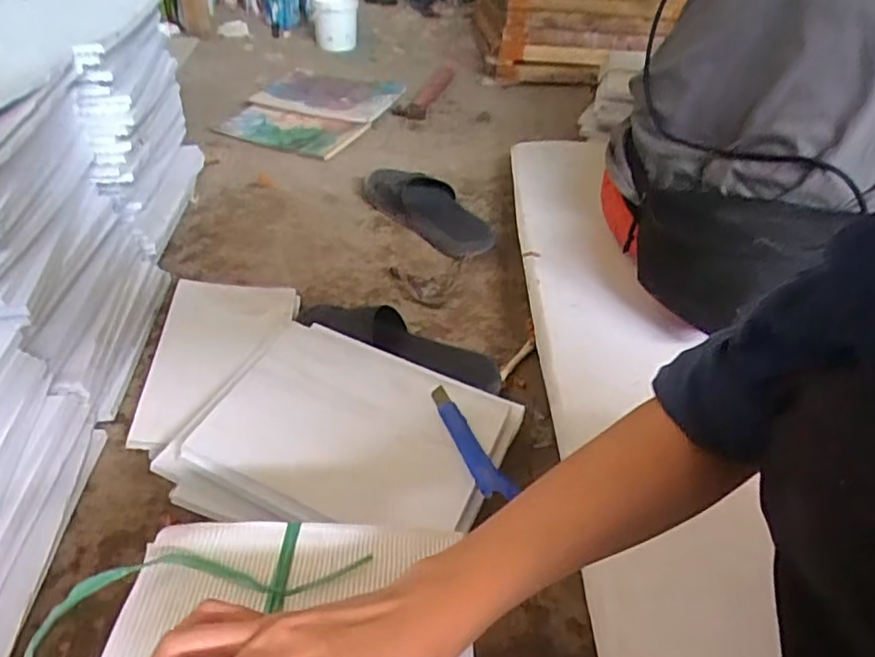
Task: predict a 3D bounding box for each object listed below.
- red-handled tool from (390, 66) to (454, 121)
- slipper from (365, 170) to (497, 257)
[{"bbox_3d":[-0.025,-0.581,1.560,0.078,0.016,0.349,13,42,11],"label":"red-handled tool"},{"bbox_3d":[-0.012,-0.211,1.110,0.258,0.046,0.136,35,50,30],"label":"slipper"}]

